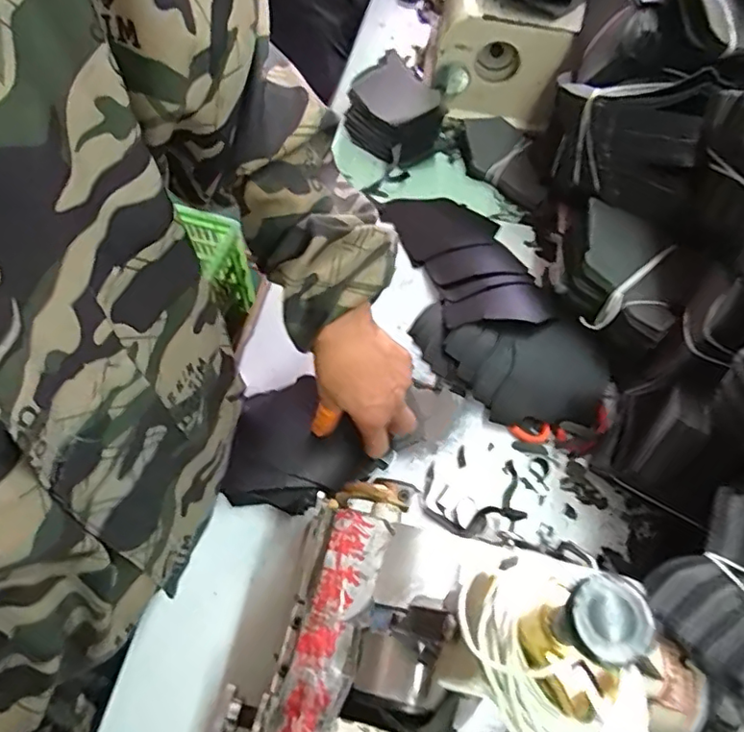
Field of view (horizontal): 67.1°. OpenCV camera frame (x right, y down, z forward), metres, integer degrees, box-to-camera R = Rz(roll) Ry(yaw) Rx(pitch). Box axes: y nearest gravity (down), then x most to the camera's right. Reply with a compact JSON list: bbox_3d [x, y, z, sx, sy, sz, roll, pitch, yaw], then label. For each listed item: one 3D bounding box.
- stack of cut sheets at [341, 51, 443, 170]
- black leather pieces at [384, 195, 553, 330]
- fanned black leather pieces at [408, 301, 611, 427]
[{"bbox_3d":[0.037,-0.330,0.745,0.128,0.072,0.110,38,65,20],"label":"stack of cut sheets"},{"bbox_3d":[0.110,-0.127,0.652,0.117,0.043,0.233,-16,60,-10],"label":"black leather pieces"},{"bbox_3d":[0.139,-0.004,0.584,0.201,0.059,0.103,16,60,9],"label":"fanned black leather pieces"}]

